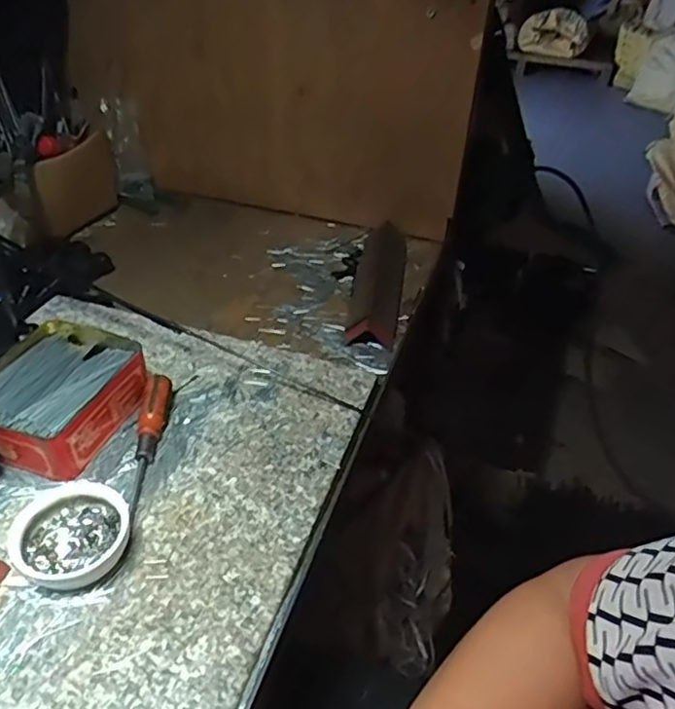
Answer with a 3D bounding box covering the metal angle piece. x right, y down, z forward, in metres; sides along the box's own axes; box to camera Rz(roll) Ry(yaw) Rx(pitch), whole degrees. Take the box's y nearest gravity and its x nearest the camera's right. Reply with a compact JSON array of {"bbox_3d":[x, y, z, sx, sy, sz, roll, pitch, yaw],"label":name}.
[{"bbox_3d":[0.048,-0.089,0.720,0.053,0.023,0.236,7,40,6],"label":"metal angle piece"}]

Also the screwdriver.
[{"bbox_3d":[-0.147,0.070,0.480,0.019,0.025,0.132,1,49,-2],"label":"screwdriver"}]

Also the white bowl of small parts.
[{"bbox_3d":[-0.176,0.120,0.415,0.071,0.028,0.070,1,40,-1],"label":"white bowl of small parts"}]

